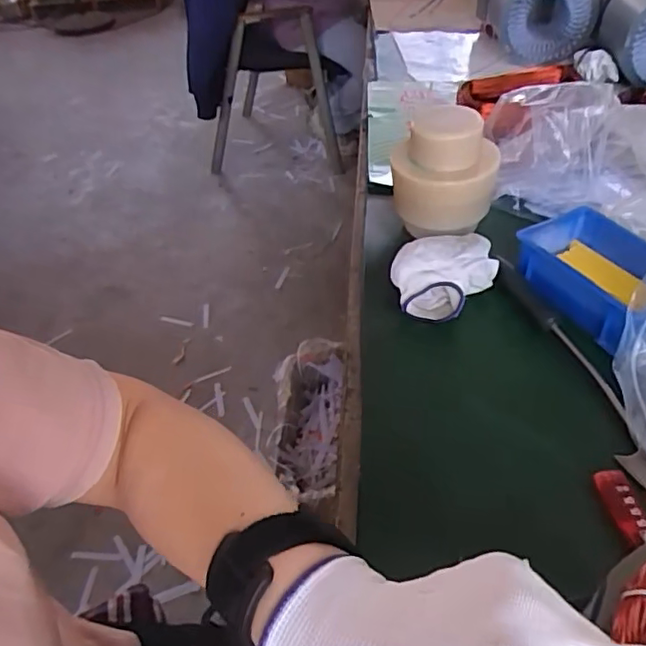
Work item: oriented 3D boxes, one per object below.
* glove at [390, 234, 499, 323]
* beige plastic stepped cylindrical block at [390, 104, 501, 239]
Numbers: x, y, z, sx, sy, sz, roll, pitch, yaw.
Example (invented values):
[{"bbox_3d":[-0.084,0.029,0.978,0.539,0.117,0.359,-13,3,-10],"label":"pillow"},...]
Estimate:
[{"bbox_3d":[0.119,-0.047,0.568,0.100,0.046,0.096,5,45,10],"label":"glove"},{"bbox_3d":[0.129,-0.151,0.623,0.108,0.133,0.099,5,45,10],"label":"beige plastic stepped cylindrical block"}]

